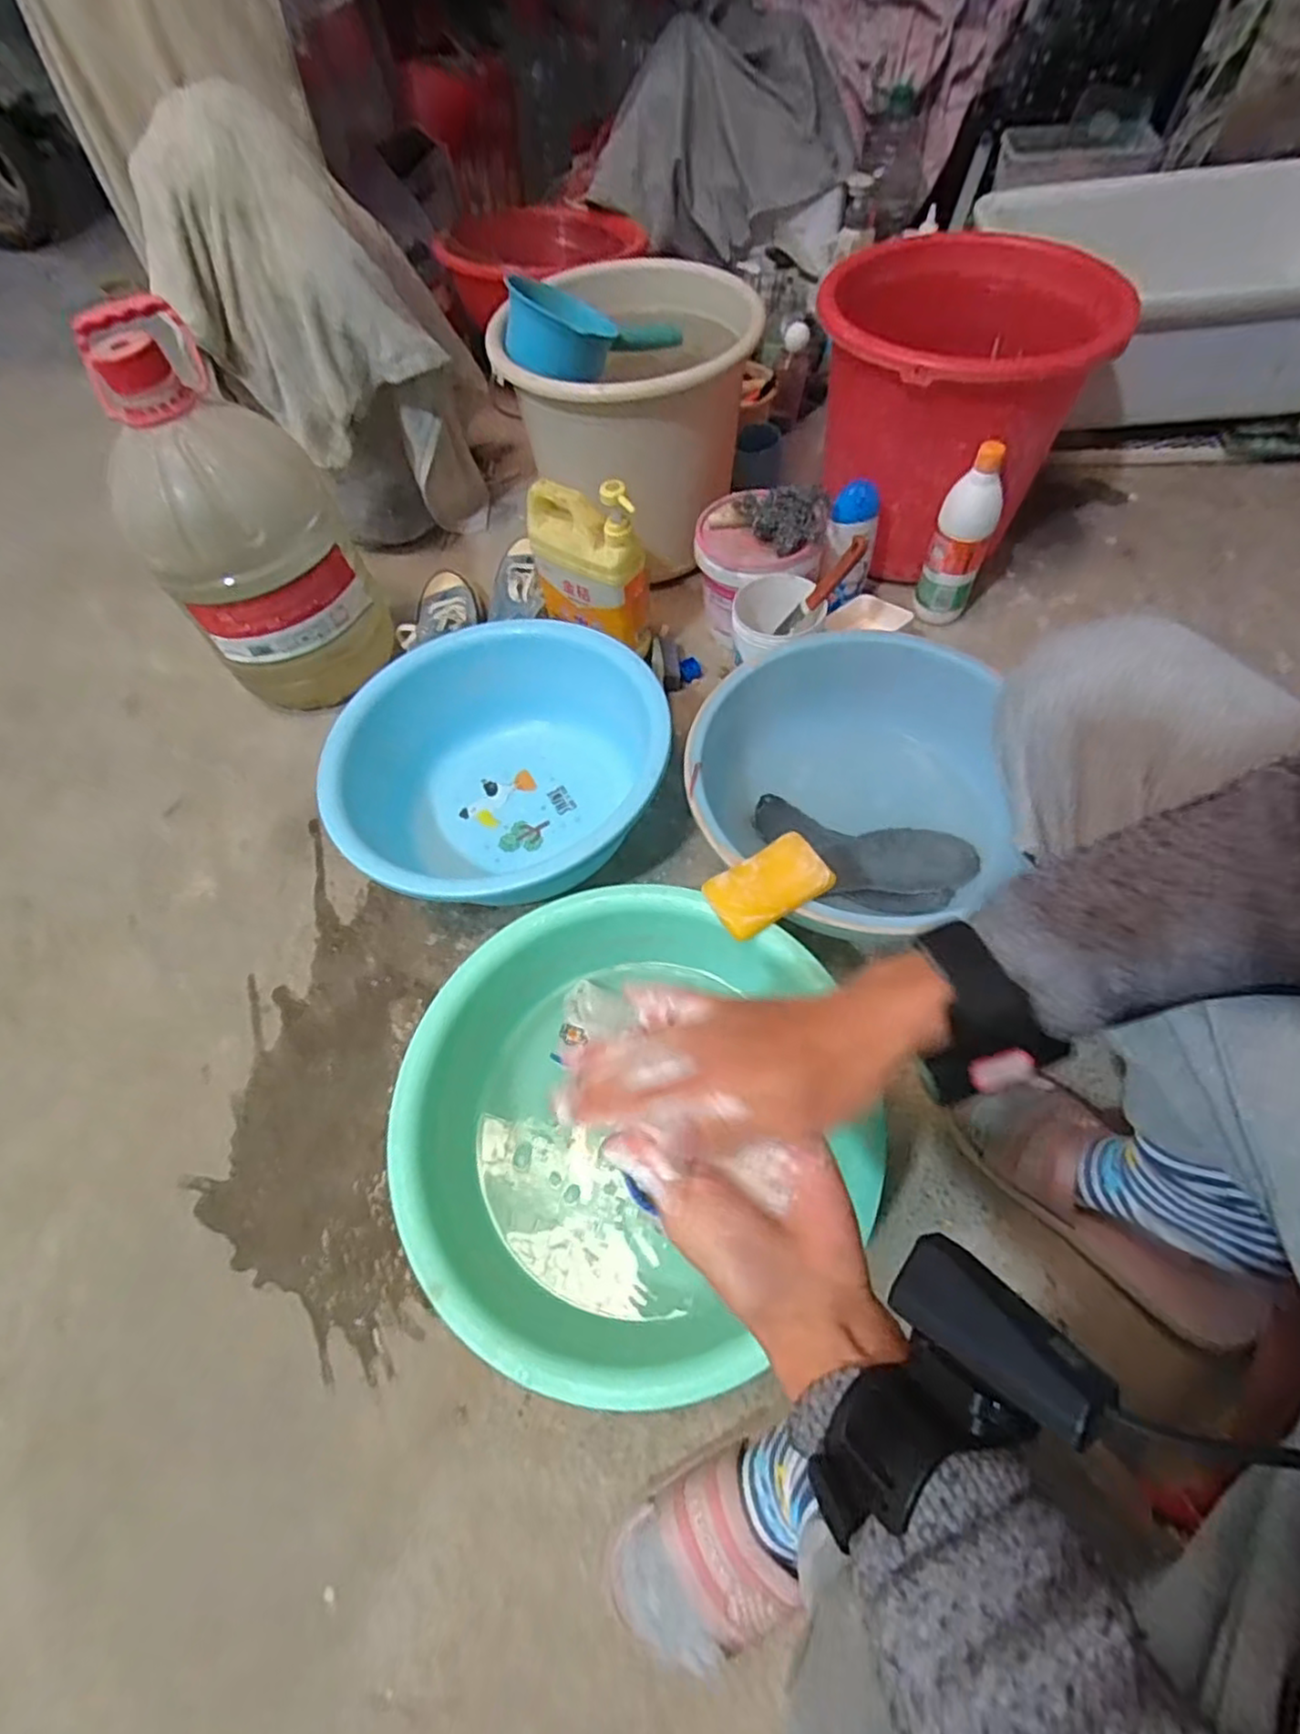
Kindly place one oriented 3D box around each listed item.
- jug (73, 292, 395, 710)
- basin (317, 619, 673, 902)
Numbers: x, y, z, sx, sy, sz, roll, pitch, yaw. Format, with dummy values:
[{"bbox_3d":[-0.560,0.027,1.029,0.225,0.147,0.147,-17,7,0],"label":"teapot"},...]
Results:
[{"bbox_3d":[-0.477,-0.390,0.820,0.211,0.392,0.197,-27,61,-10],"label":"jug"},{"bbox_3d":[-0.163,-0.098,0.770,0.340,0.139,0.359,19,63,15],"label":"basin"}]

